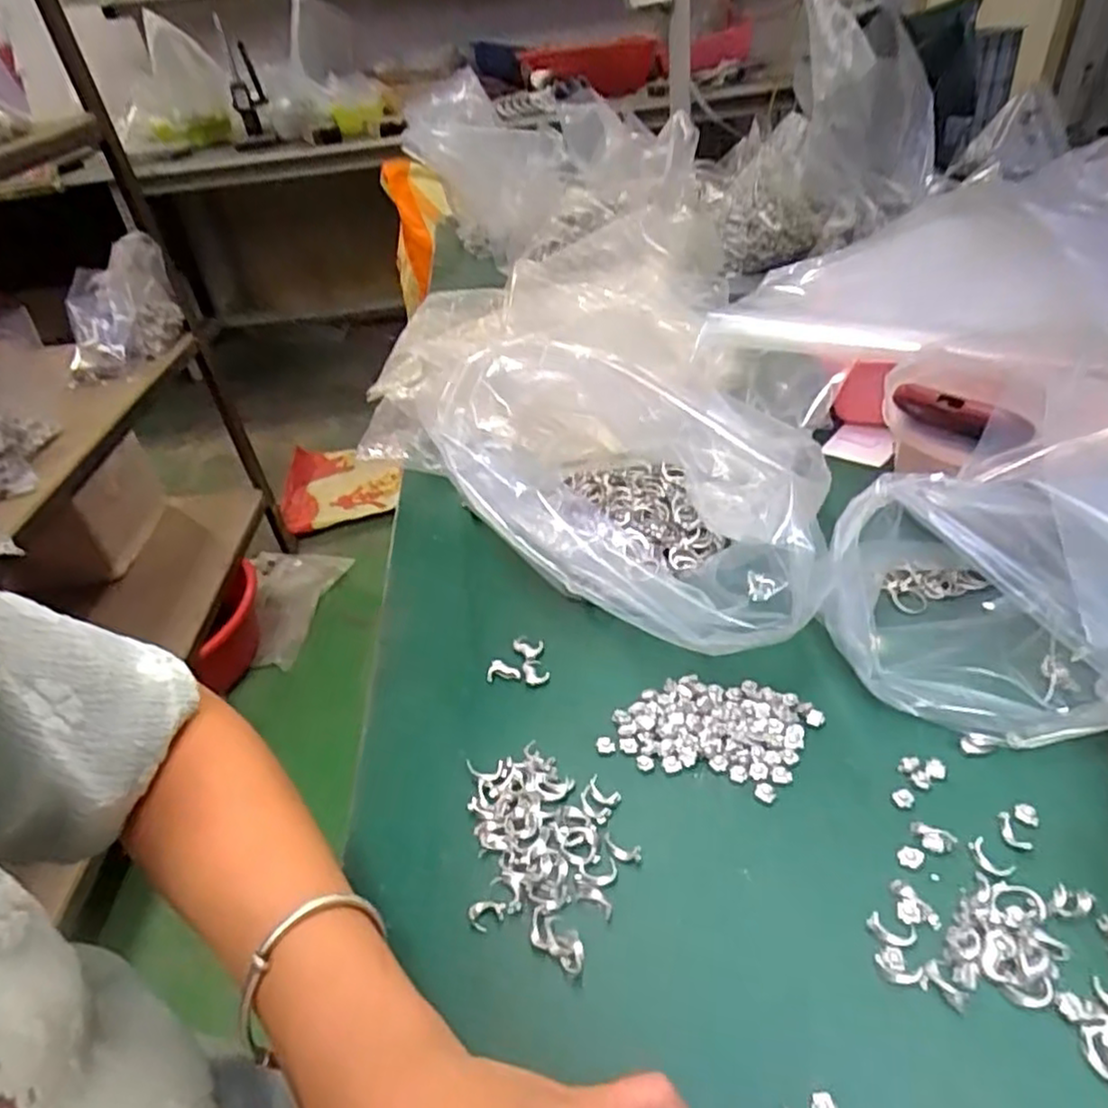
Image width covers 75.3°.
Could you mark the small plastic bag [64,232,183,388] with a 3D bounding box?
[{"bbox_3d":[-0.791,-0.440,1.293,0.214,0.181,0.189,-23,40,-19],"label":"small plastic bag"}]

